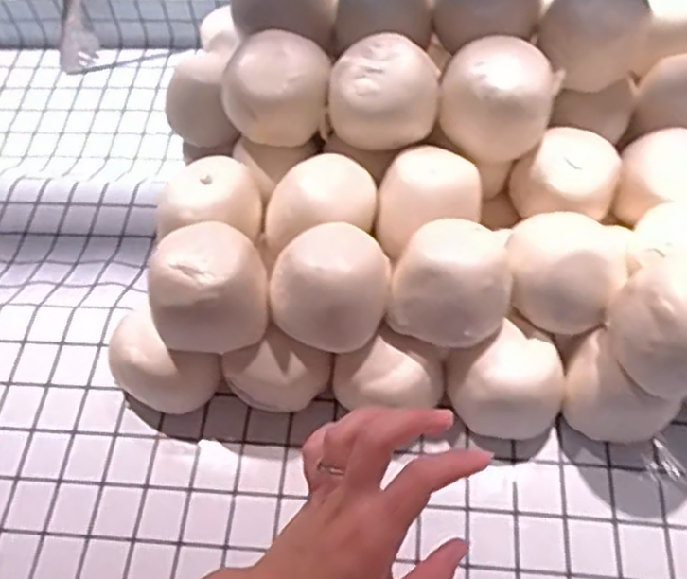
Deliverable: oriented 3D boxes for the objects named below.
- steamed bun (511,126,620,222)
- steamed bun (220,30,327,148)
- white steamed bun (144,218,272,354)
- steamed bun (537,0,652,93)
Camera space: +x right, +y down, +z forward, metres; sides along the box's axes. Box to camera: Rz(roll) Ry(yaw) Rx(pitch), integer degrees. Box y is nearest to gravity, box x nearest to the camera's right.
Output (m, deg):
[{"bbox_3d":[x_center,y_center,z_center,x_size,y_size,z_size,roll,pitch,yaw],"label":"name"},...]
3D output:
[{"bbox_3d":[0.188,-0.090,0.592,0.080,0.057,0.068,-16,58,-5],"label":"steamed bun"},{"bbox_3d":[-0.055,-0.164,0.594,0.082,0.077,0.082,-2,58,3],"label":"steamed bun"},{"bbox_3d":[-0.094,-0.005,0.534,0.085,0.074,0.074,-5,58,2],"label":"white steamed bun"},{"bbox_3d":[0.203,-0.205,0.579,0.080,0.069,0.079,-2,58,3],"label":"steamed bun"}]

